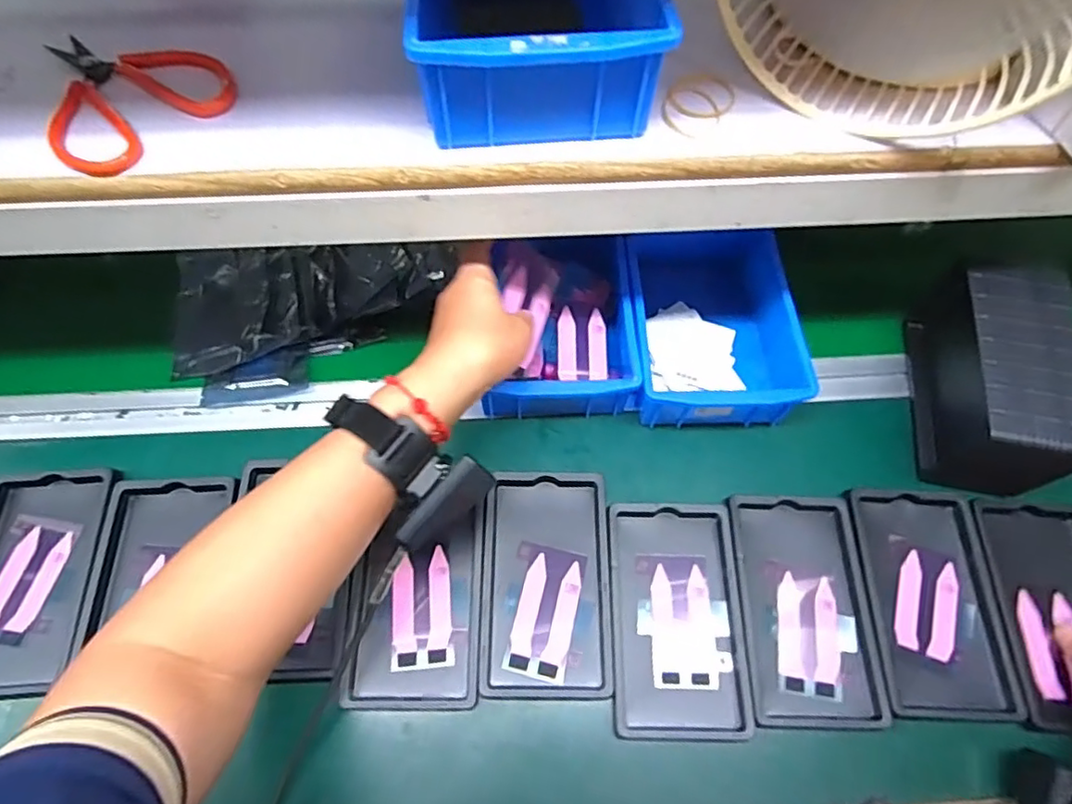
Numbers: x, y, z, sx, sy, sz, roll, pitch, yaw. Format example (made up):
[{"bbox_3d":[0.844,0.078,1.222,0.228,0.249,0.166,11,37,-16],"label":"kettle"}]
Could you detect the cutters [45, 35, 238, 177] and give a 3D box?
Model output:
[{"bbox_3d":[-0.241,-0.180,0.353,0.104,0.015,0.101,38,68,18],"label":"cutters"}]

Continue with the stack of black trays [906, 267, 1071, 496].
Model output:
[{"bbox_3d":[0.363,-0.020,0.476,0.077,0.093,0.180,9,63,4],"label":"stack of black trays"}]

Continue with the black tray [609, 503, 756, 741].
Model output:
[{"bbox_3d":[0.103,0.155,0.440,0.093,0.010,0.159,2,62,0],"label":"black tray"}]

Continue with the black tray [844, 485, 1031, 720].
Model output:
[{"bbox_3d":[0.295,0.146,0.449,0.095,0.016,0.158,1,62,0],"label":"black tray"}]

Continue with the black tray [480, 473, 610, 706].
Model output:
[{"bbox_3d":[0.009,0.132,0.450,0.091,0.013,0.159,1,62,0],"label":"black tray"}]

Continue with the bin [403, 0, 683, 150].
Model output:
[{"bbox_3d":[-0.005,-0.236,0.357,0.128,0.075,0.197,-6,62,-3],"label":"bin"}]

